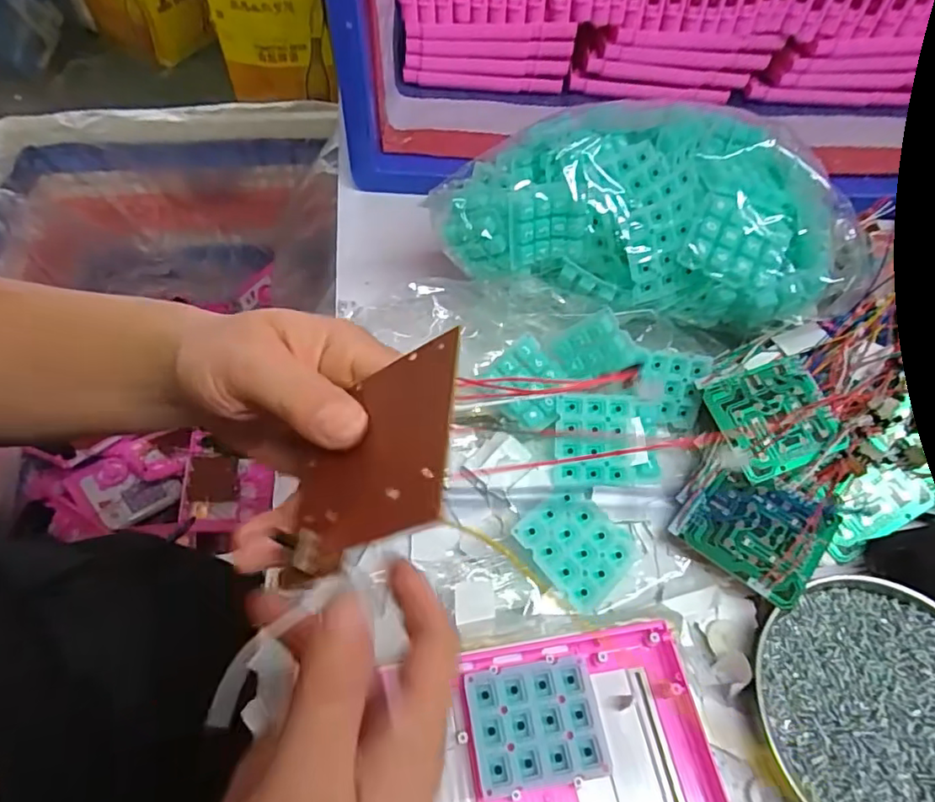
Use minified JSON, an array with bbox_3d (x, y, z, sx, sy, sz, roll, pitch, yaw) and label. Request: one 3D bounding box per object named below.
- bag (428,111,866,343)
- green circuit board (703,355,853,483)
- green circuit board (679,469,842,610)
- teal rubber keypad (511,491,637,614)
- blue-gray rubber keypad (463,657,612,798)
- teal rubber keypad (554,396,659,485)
[{"bbox_3d":[0.117,-0.124,0.394,0.261,0.087,0.135,6,57,2],"label":"bag"},{"bbox_3d":[0.195,0.011,0.367,0.067,0.004,0.068,-18,70,-4],"label":"green circuit board"},{"bbox_3d":[0.172,0.074,0.338,0.071,0.007,0.069,36,65,25],"label":"green circuit board"},{"bbox_3d":[0.062,0.080,0.322,0.050,0.004,0.059,-37,79,-24],"label":"teal rubber keypad"},{"bbox_3d":[0.031,0.150,0.269,0.058,0.012,0.048,-8,57,-7],"label":"blue-gray rubber keypad"},{"bbox_3d":[0.091,0.026,0.369,0.069,0.014,0.056,2,86,-10],"label":"teal rubber keypad"}]

